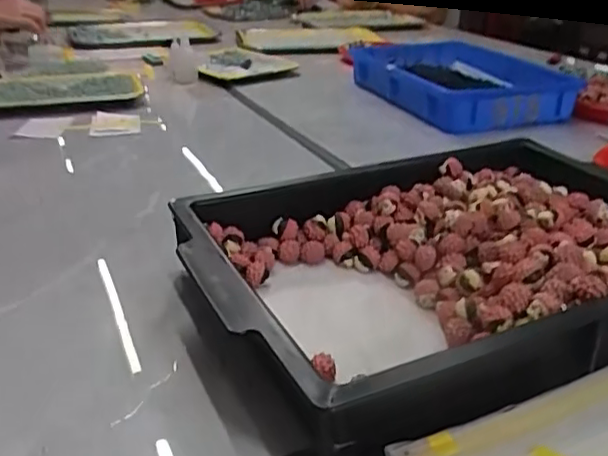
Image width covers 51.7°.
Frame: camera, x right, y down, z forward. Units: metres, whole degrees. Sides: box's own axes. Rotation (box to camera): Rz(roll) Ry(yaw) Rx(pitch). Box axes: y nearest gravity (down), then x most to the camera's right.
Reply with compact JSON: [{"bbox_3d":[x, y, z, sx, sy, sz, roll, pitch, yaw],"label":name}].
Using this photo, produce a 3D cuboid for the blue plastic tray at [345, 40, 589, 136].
[{"bbox_3d":[0.240,-0.255,1.076,0.263,0.073,0.400,-7,28,-13],"label":"blue plastic tray"}]

